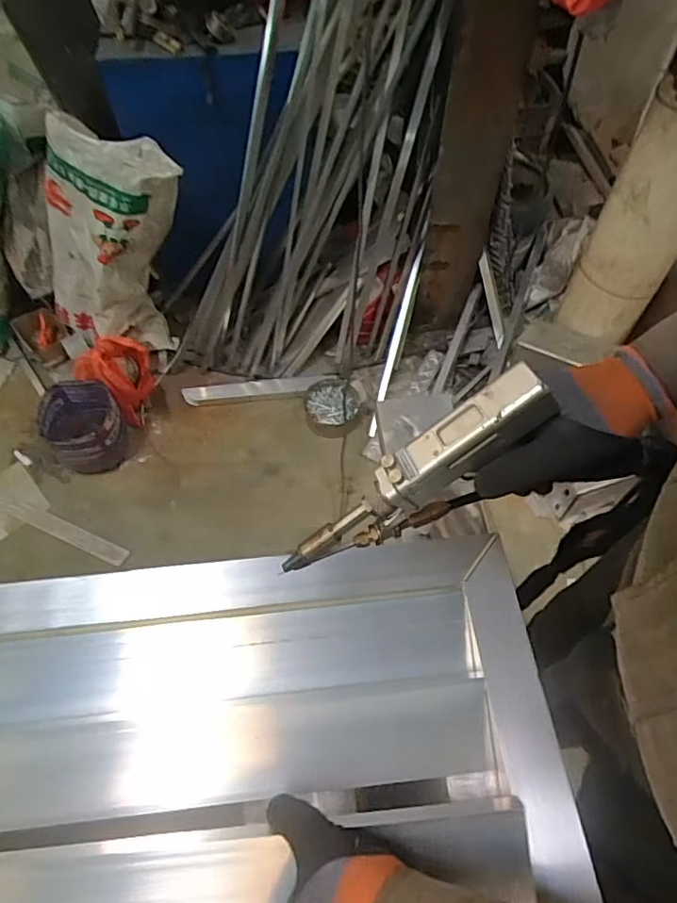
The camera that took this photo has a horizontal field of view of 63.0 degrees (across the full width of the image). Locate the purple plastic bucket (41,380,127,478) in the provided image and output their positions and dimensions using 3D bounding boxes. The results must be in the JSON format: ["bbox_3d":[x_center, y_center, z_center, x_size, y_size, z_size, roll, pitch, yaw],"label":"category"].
[{"bbox_3d":[-0.700,-0.065,1.529,0.204,0.180,0.211,0,59,0],"label":"purple plastic bucket"}]

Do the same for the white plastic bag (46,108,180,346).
[{"bbox_3d":[-0.603,-0.535,1.489,0.339,0.632,0.214,13,57,-16],"label":"white plastic bag"}]

